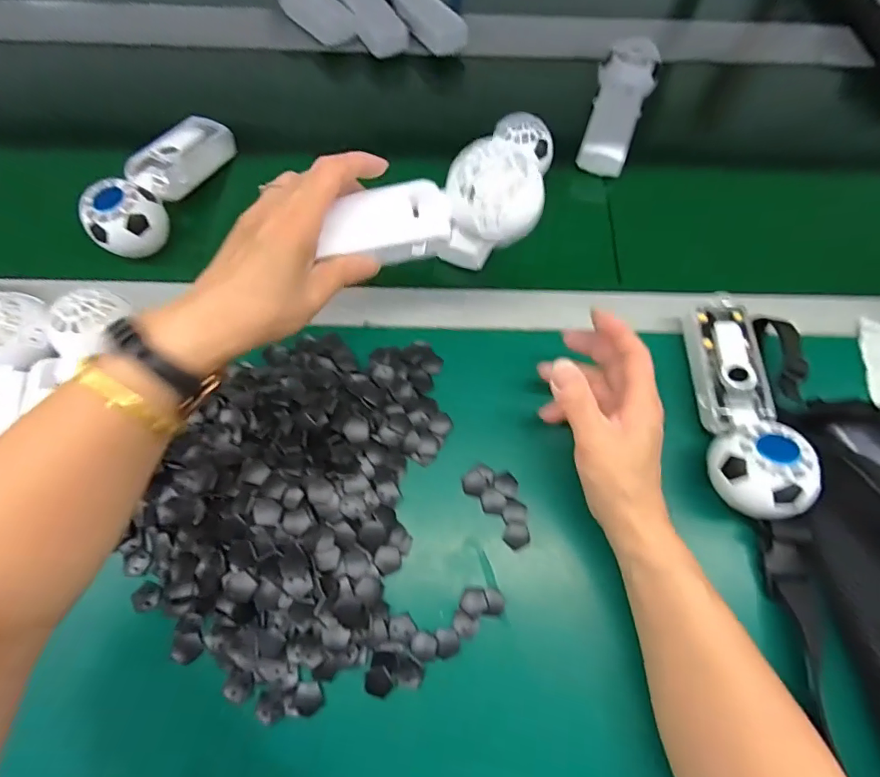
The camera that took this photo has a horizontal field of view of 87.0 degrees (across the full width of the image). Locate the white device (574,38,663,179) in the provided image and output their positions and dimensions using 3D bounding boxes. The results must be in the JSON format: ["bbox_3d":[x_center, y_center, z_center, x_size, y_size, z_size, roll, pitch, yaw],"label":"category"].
[{"bbox_3d":[0.191,-0.305,0.497,0.062,0.047,0.161,19,66,8],"label":"white device"}]

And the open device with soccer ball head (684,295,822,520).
[{"bbox_3d":[0.227,0.005,0.344,0.059,0.043,0.174,6,65,2],"label":"open device with soccer ball head"}]

